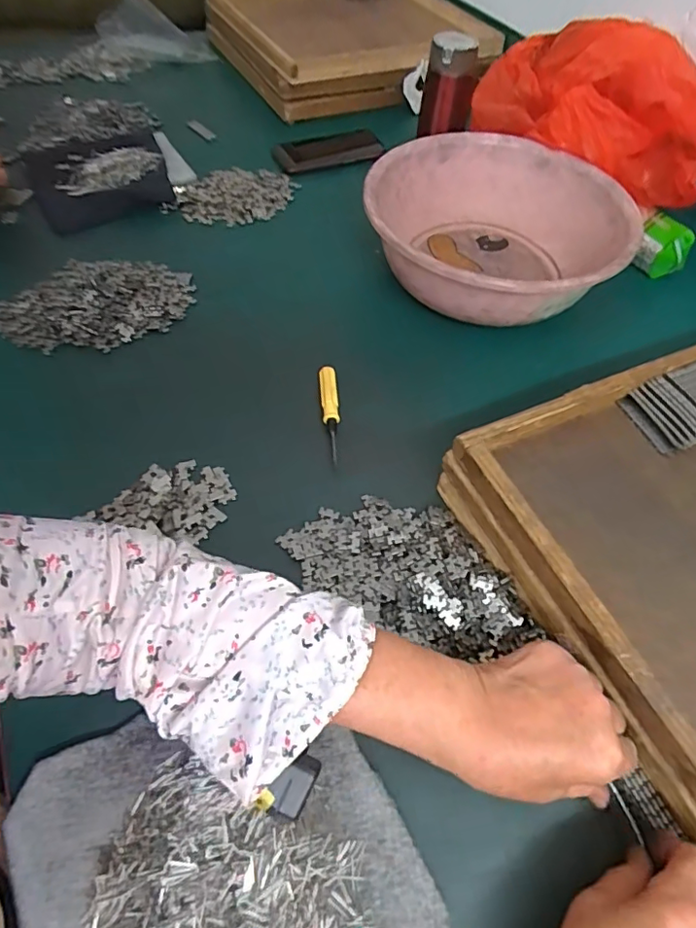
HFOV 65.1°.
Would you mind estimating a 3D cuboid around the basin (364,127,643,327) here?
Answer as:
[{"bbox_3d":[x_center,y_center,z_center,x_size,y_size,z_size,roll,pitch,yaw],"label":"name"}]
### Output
[{"bbox_3d":[0.169,-0.265,0.638,0.288,0.100,0.291,3,54,-4],"label":"basin"}]

